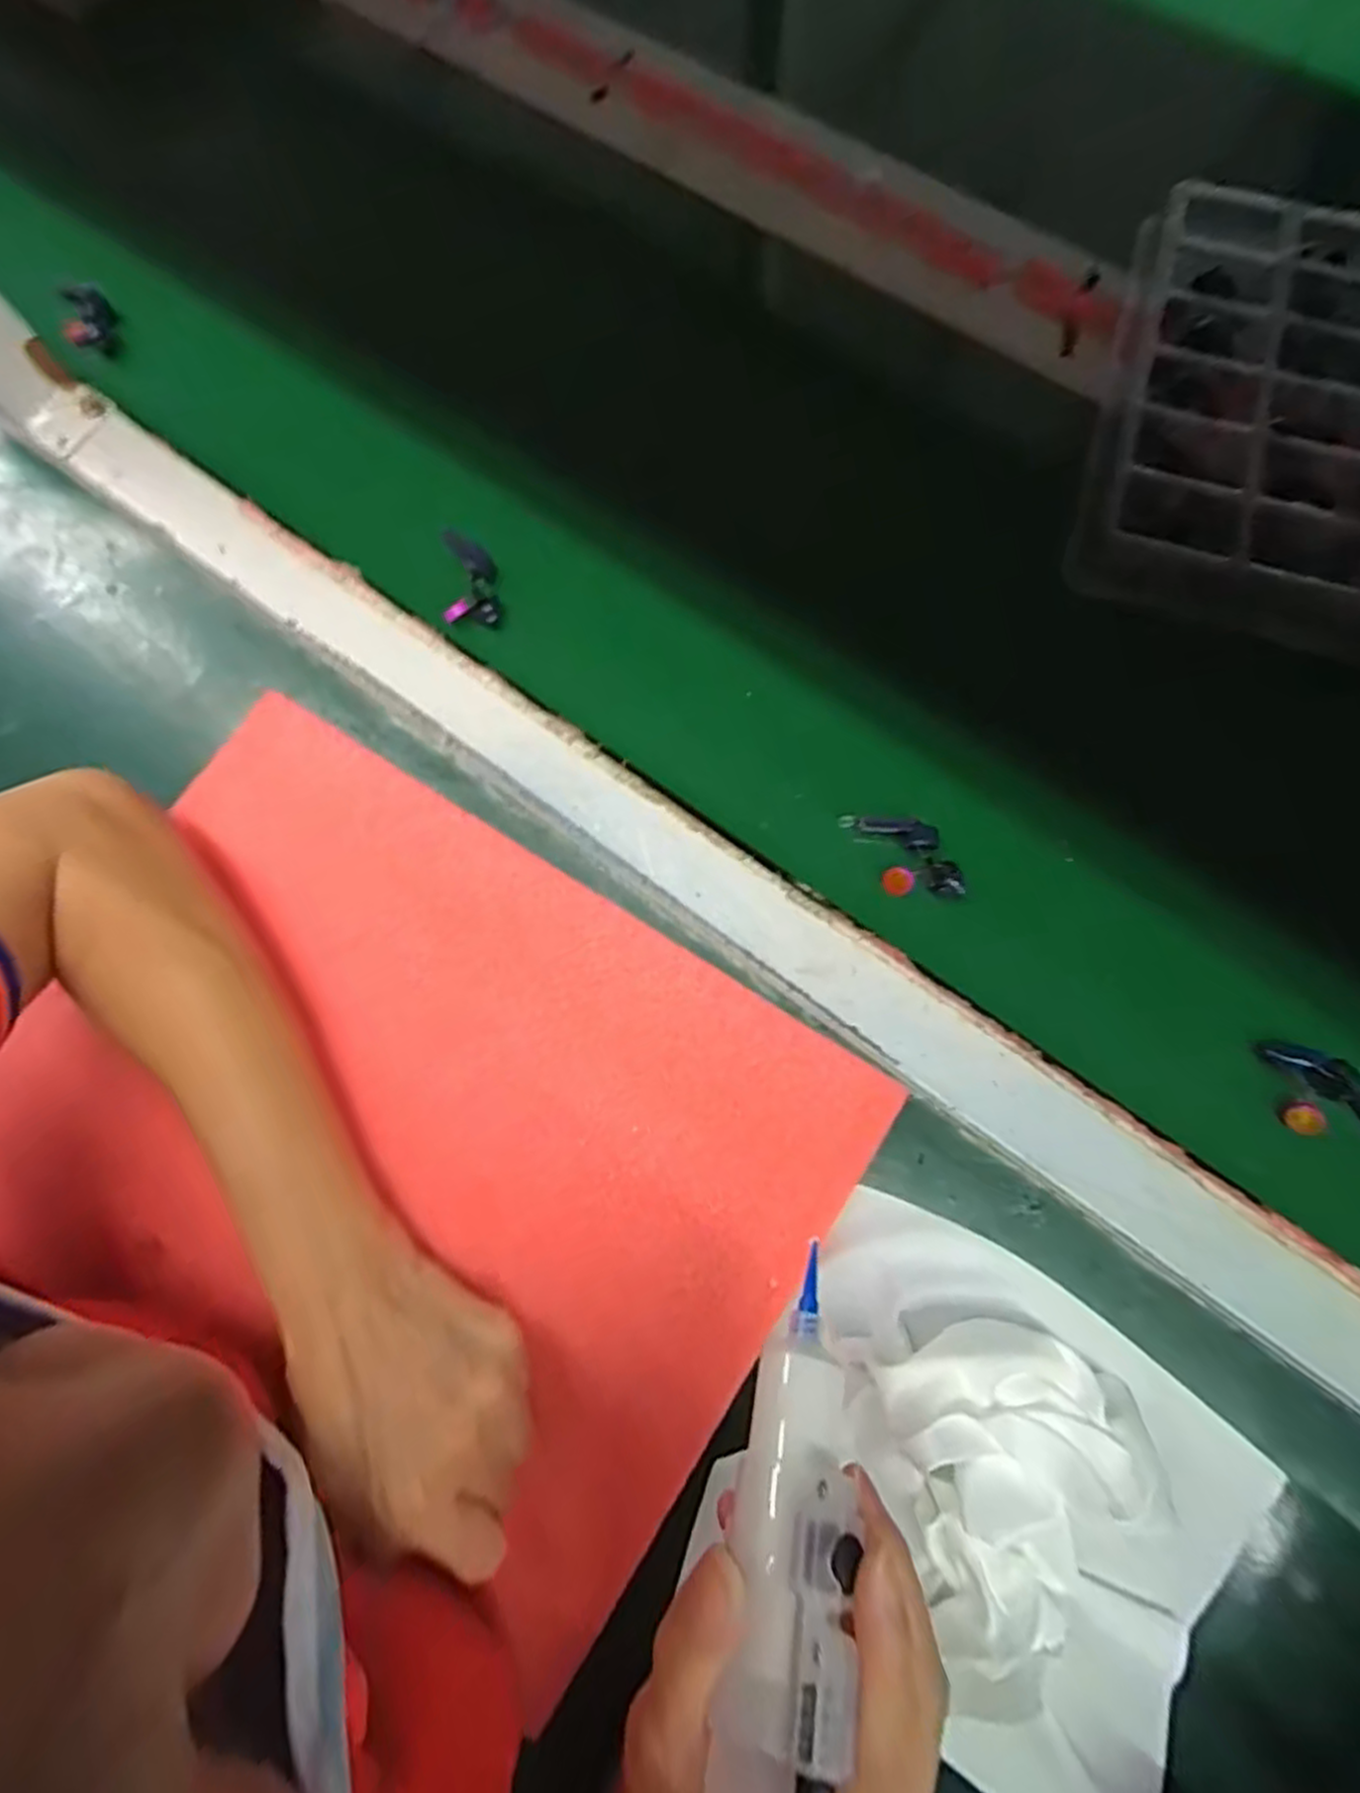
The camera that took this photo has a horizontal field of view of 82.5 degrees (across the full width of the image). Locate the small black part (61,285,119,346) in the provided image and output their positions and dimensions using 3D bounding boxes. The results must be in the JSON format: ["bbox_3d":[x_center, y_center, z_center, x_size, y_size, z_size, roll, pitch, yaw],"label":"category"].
[{"bbox_3d":[-0.326,-0.320,0.428,0.023,0.011,0.035,-11,77,0],"label":"small black part"}]

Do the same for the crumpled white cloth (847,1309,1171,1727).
[{"bbox_3d":[0.116,0.200,0.265,0.092,0.039,0.097,-22,77,-3],"label":"crumpled white cloth"}]

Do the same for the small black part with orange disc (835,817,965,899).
[{"bbox_3d":[0.095,-0.017,0.336,0.053,0.009,0.032,8,77,4],"label":"small black part with orange disc"}]

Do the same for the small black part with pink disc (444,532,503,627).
[{"bbox_3d":[-0.101,-0.155,0.379,0.027,0.009,0.051,-5,77,1],"label":"small black part with pink disc"}]

